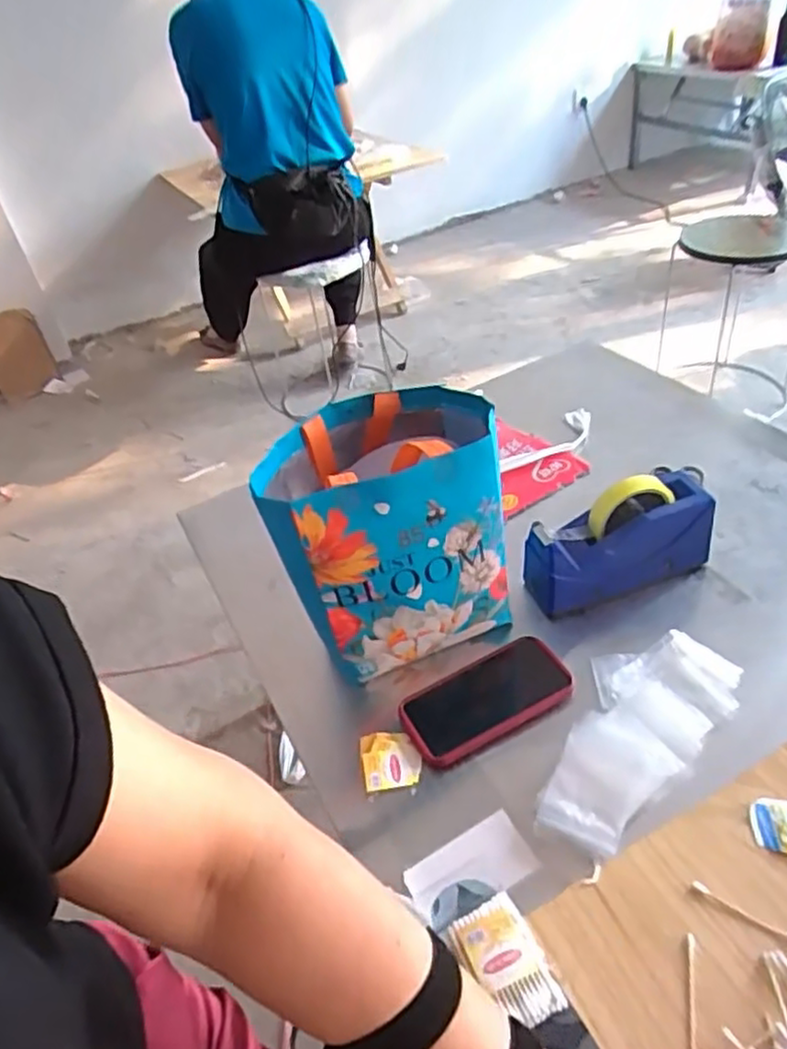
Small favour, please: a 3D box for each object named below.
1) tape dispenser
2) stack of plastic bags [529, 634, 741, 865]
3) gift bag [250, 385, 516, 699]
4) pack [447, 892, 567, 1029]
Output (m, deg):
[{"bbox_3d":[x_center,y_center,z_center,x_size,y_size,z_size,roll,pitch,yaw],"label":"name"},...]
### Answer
[{"bbox_3d":[0.247,0.013,0.767,0.211,0.121,0.071,-17,40,-9],"label":"tape dispenser"},{"bbox_3d":[0.223,0.191,0.655,0.119,0.029,0.253,26,51,36],"label":"stack of plastic bags"},{"bbox_3d":[-0.009,0.008,0.744,0.232,0.244,0.184,-17,40,-9],"label":"gift bag"},{"bbox_3d":[0.075,0.293,0.464,0.050,0.013,0.074,-22,42,-17],"label":"pack"}]

